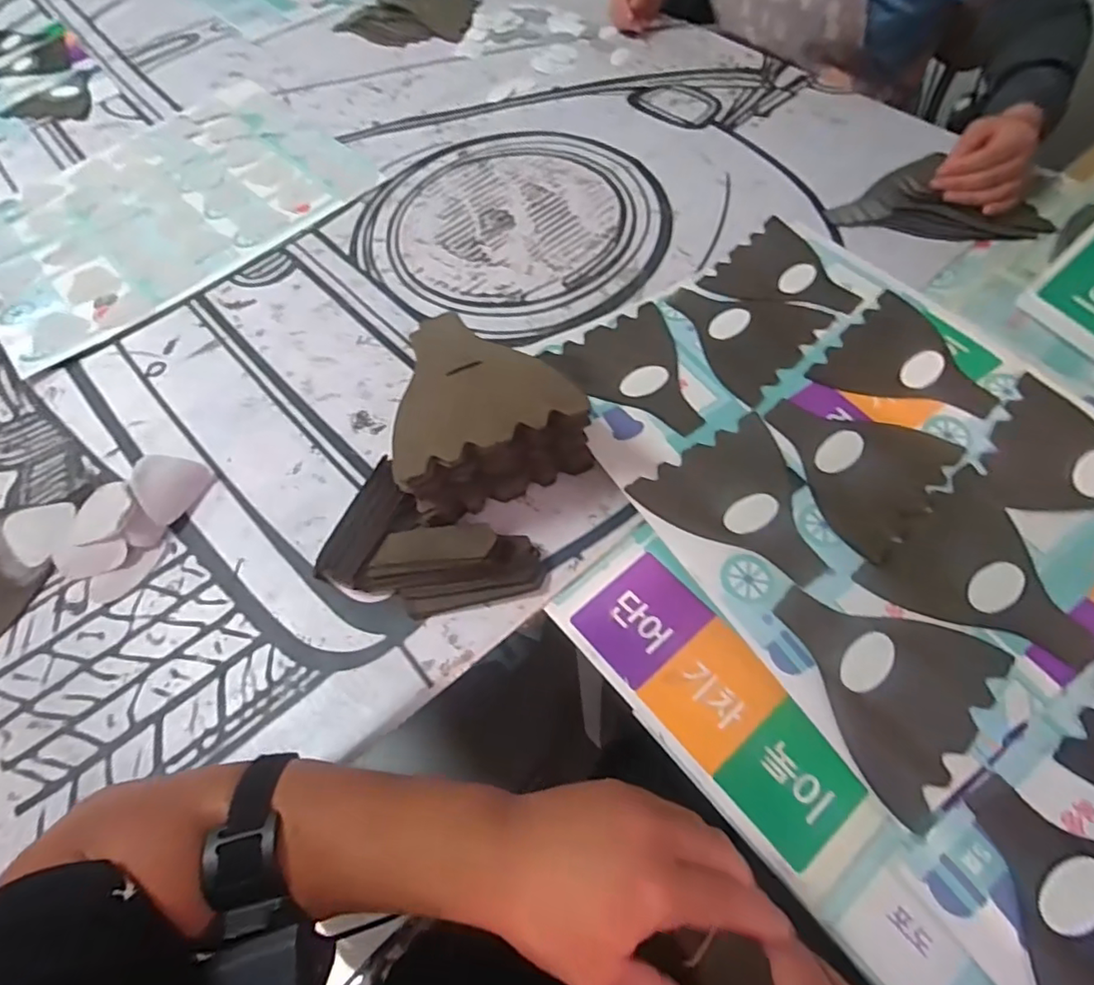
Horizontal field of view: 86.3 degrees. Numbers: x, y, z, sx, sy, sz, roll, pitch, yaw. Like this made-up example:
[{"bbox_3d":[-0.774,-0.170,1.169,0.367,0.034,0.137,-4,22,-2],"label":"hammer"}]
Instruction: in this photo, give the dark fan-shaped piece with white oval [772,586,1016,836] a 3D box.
[{"bbox_3d":[0.231,0.125,0.413,0.141,0.007,0.137,39,70,22],"label":"dark fan-shaped piece with white oval"}]

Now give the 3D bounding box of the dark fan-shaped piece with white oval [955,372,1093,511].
[{"bbox_3d":[0.440,-0.018,0.482,0.140,0.011,0.142,36,71,23],"label":"dark fan-shaped piece with white oval"}]

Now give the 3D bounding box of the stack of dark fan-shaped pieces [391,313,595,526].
[{"bbox_3d":[-0.059,-0.070,0.497,0.150,0.109,0.138,-22,61,-8],"label":"stack of dark fan-shaped pieces"}]

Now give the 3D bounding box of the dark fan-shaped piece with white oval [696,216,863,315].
[{"bbox_3d":[0.260,-0.228,0.618,0.139,0.009,0.138,38,70,22],"label":"dark fan-shaped piece with white oval"}]

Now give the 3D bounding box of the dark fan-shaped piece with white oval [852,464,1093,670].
[{"bbox_3d":[0.339,0.067,0.441,0.141,0.005,0.140,-37,64,-16],"label":"dark fan-shaped piece with white oval"}]

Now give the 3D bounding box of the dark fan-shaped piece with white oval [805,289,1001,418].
[{"bbox_3d":[0.340,-0.141,0.559,0.151,0.009,0.128,12,62,11],"label":"dark fan-shaped piece with white oval"}]

